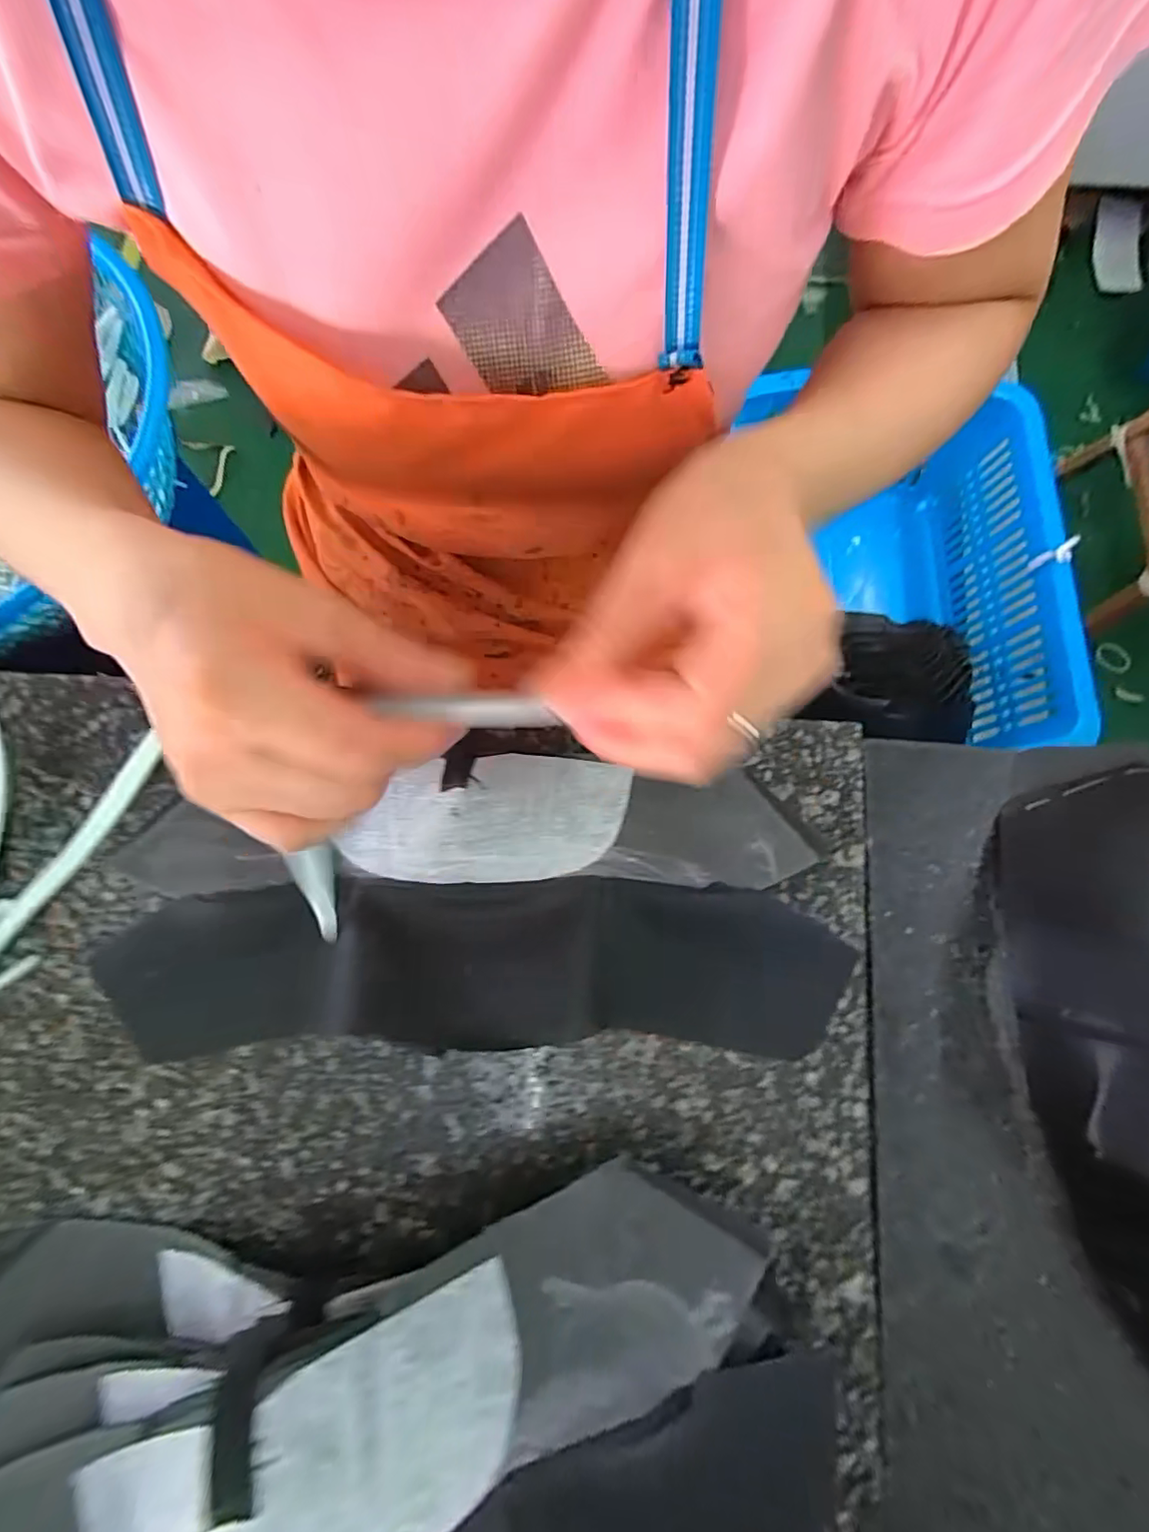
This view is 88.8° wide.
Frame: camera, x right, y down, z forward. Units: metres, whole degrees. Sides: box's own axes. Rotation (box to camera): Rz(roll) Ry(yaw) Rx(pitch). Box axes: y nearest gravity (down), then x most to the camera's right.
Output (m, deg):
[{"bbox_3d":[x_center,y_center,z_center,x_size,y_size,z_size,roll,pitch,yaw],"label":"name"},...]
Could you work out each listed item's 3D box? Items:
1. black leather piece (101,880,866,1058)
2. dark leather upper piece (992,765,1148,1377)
[{"bbox_3d":[-0.042,0.089,0.258,0.320,0.032,0.073,0,77,1],"label":"black leather piece"},{"bbox_3d":[0.237,0.137,0.224,0.086,0.066,0.271,-7,77,0],"label":"dark leather upper piece"}]

